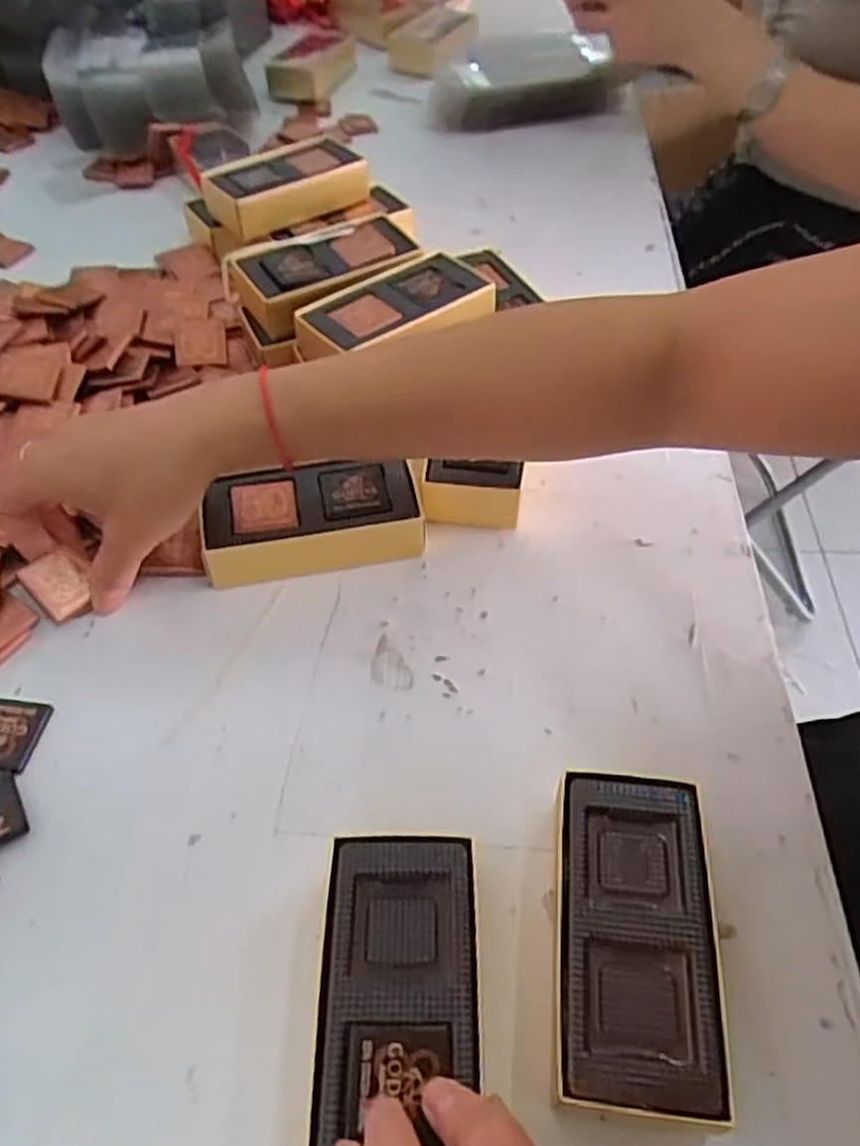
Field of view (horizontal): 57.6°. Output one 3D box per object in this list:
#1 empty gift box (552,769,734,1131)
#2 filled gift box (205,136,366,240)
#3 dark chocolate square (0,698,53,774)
[{"bbox_3d":[0.074,0.135,0.291,0.056,0.031,0.113,5,51,4],"label":"empty gift box"},{"bbox_3d":[-0.107,-0.290,0.588,0.110,0.033,0.066,-29,56,-21],"label":"filled gift box"},{"bbox_3d":[-0.195,0.072,0.355,0.036,0.004,0.034,6,51,4],"label":"dark chocolate square"}]

